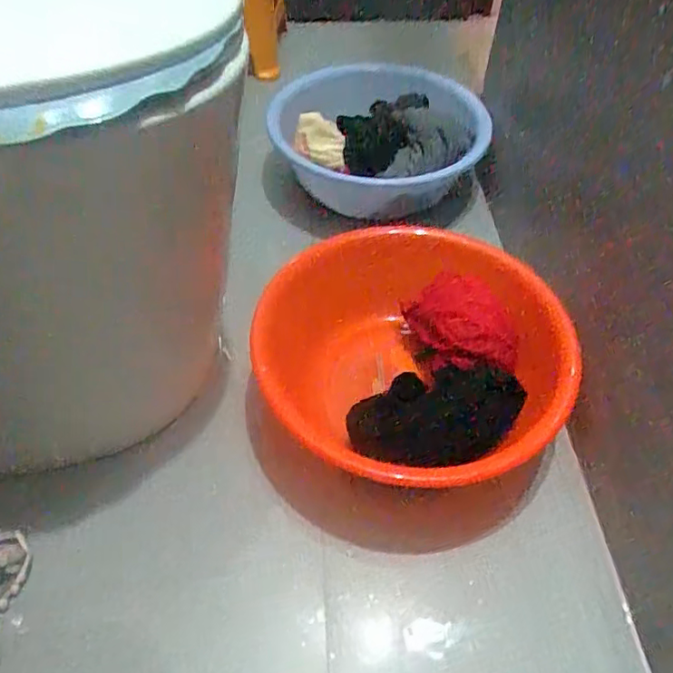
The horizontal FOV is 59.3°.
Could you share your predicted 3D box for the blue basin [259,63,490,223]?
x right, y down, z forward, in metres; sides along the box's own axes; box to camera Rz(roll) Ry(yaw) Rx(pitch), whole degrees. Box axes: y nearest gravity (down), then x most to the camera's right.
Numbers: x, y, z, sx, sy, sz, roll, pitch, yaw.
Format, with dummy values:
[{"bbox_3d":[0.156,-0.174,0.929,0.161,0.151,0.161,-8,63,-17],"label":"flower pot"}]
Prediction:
[{"bbox_3d":[0.059,-0.326,0.951,0.303,0.123,0.313,2,49,-2],"label":"blue basin"}]

